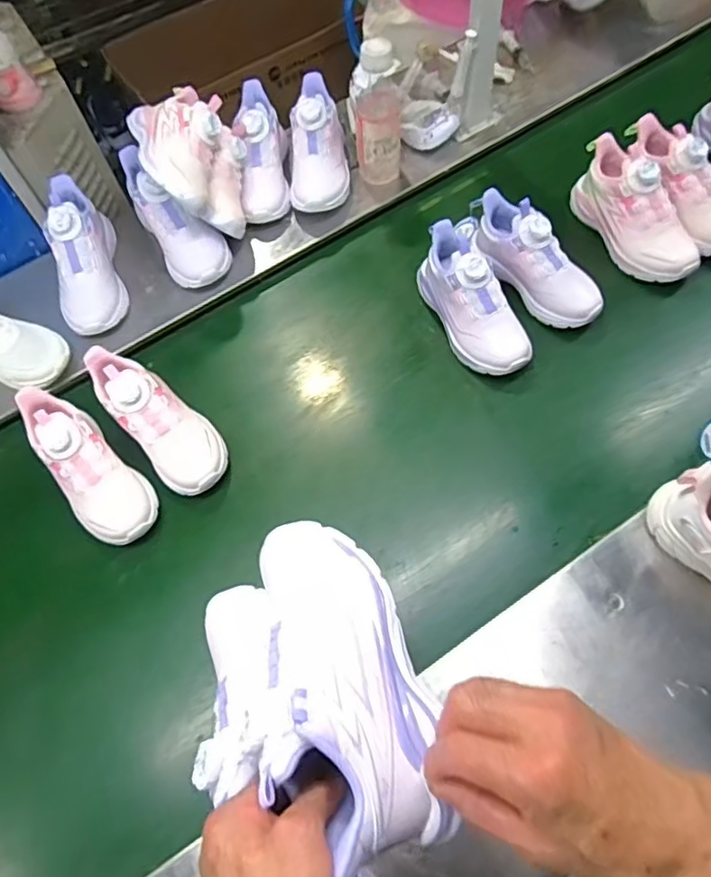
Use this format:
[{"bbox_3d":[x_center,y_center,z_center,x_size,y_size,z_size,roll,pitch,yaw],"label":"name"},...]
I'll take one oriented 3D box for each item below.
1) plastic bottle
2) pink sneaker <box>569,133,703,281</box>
[{"bbox_3d":[0.030,-0.455,0.855,0.066,0.186,0.062,-3,67,5],"label":"plastic bottle"},{"bbox_3d":[0.381,-0.310,0.828,0.081,0.096,0.218,-33,70,-11],"label":"pink sneaker"}]

